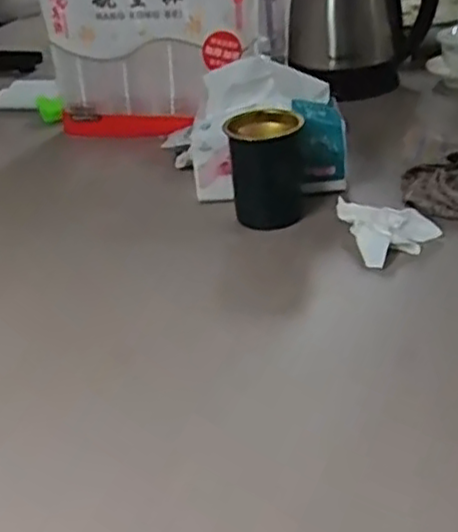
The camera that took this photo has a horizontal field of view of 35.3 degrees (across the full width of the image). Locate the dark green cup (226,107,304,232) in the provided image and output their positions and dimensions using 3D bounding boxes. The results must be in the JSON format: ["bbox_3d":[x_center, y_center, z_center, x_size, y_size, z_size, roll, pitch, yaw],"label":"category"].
[{"bbox_3d":[0.038,-0.094,0.712,0.069,0.106,0.068,-4,32,3],"label":"dark green cup"}]

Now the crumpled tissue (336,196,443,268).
[{"bbox_3d":[0.145,-0.030,0.664,0.096,0.029,0.075,3,33,14],"label":"crumpled tissue"}]

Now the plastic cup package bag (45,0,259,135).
[{"bbox_3d":[-0.102,-0.310,0.932,0.303,0.280,0.098,9,35,22],"label":"plastic cup package bag"}]

